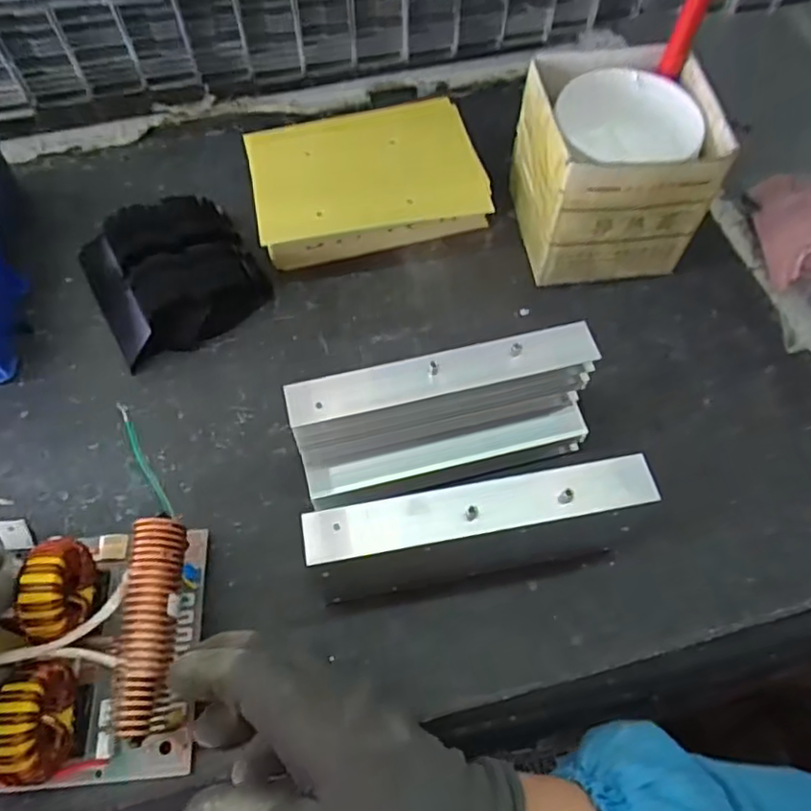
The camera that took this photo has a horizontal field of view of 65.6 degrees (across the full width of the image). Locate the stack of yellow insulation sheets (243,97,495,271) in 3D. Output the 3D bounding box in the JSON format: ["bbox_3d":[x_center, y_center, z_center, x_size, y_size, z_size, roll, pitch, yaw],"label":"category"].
[{"bbox_3d":[-0.030,-0.173,0.489,0.171,0.048,0.126,-10,63,-6],"label":"stack of yellow insulation sheets"}]

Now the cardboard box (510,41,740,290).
[{"bbox_3d":[0.147,-0.170,0.461,0.117,0.112,0.115,-7,63,-5],"label":"cardboard box"}]

